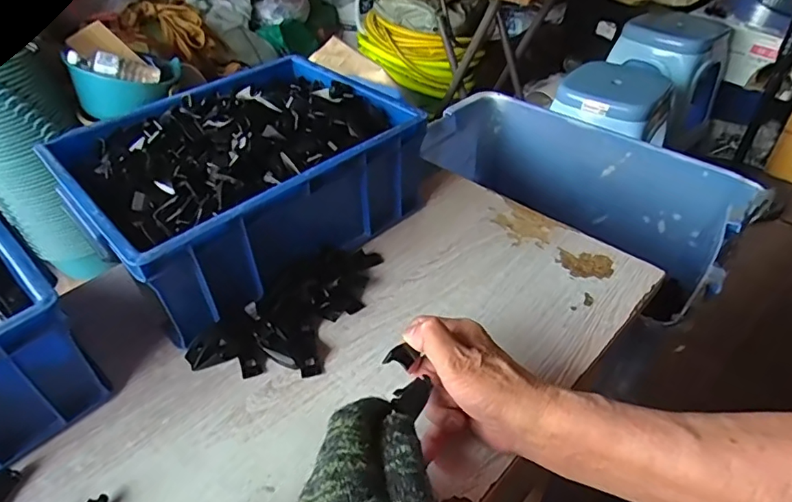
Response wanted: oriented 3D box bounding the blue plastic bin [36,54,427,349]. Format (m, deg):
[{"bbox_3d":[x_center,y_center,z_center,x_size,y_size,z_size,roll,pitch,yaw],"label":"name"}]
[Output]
[{"bbox_3d":[-0.168,-0.089,0.580,0.329,0.129,0.245,-34,51,-30],"label":"blue plastic bin"}]

